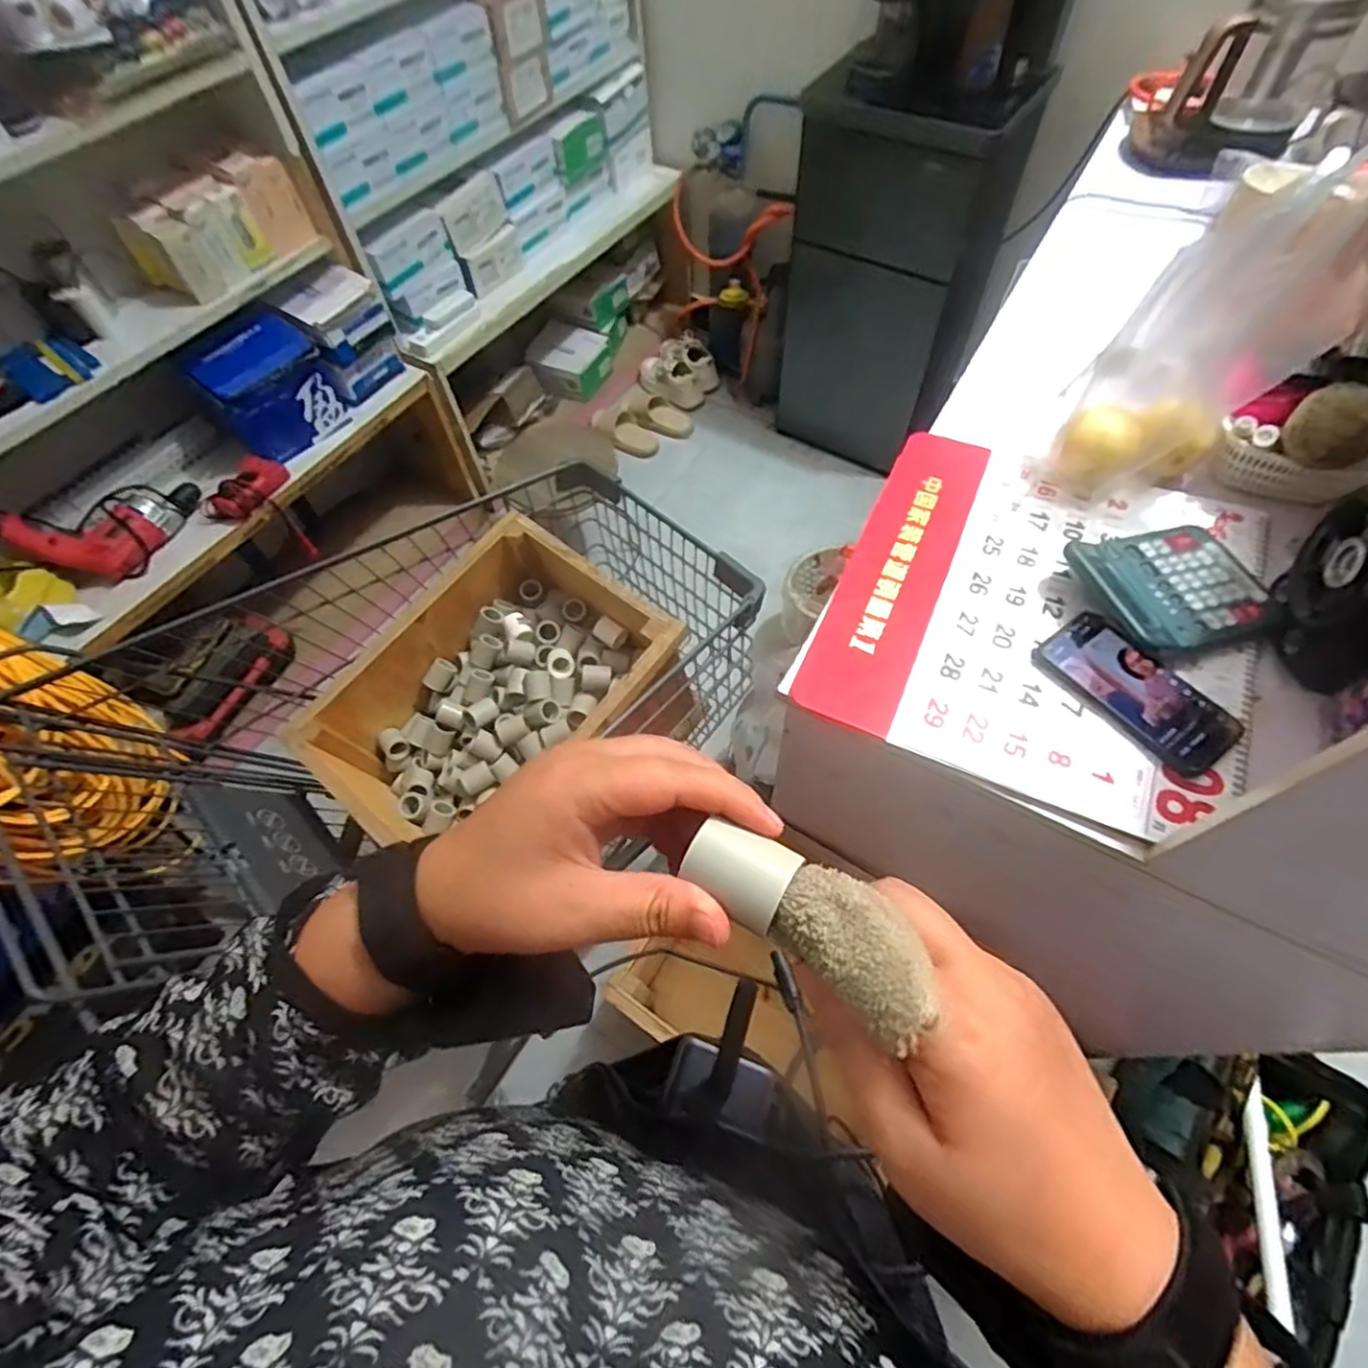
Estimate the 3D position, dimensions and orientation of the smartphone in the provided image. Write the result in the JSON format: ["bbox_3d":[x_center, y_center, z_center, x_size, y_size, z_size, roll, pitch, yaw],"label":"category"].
[{"bbox_3d":[0.420,0.002,0.618,0.087,0.018,0.169,-35,64,-15],"label":"smartphone"}]

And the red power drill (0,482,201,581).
[{"bbox_3d":[-1.032,-0.300,1.215,0.132,0.134,0.273,31,67,20],"label":"red power drill"}]

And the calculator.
[{"bbox_3d":[0.478,-0.098,0.656,0.183,0.045,0.144,-17,60,-6],"label":"calculator"}]

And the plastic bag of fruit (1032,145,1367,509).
[{"bbox_3d":[0.504,-0.327,0.640,0.207,0.273,0.119,-31,63,-13],"label":"plastic bag of fruit"}]

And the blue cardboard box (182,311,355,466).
[{"bbox_3d":[-0.820,-0.582,1.329,0.116,0.208,0.221,33,67,21],"label":"blue cardboard box"}]

